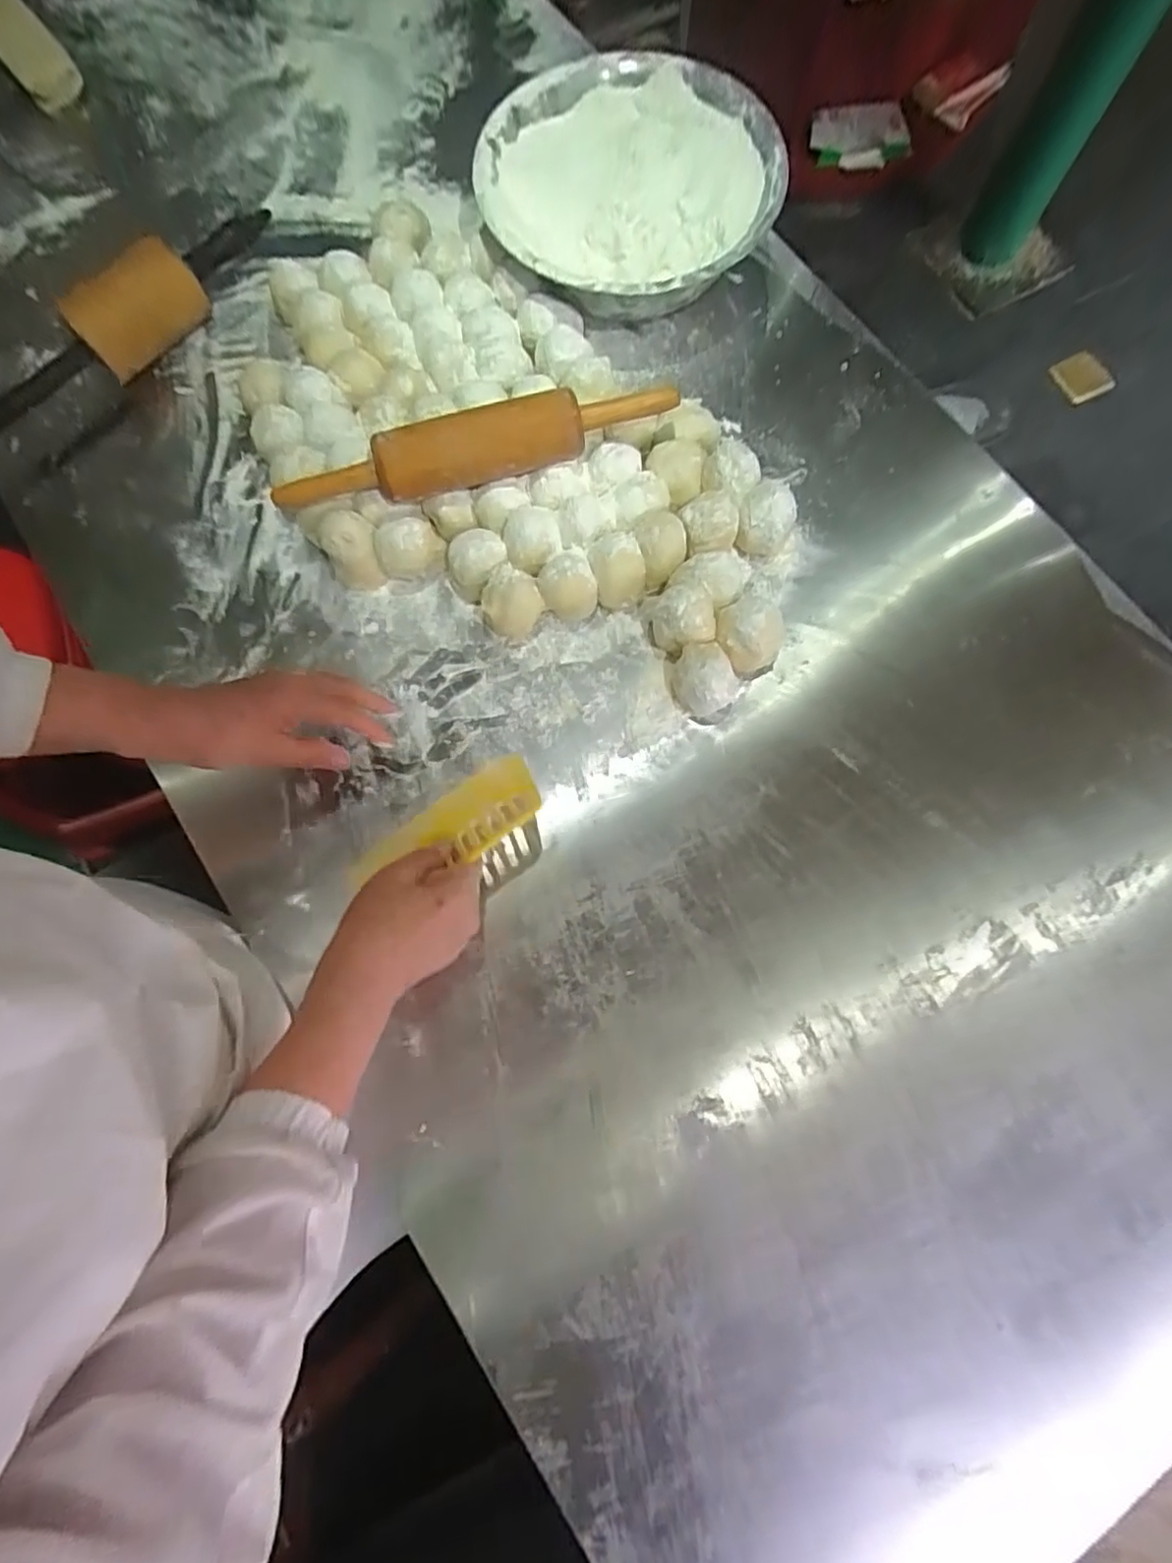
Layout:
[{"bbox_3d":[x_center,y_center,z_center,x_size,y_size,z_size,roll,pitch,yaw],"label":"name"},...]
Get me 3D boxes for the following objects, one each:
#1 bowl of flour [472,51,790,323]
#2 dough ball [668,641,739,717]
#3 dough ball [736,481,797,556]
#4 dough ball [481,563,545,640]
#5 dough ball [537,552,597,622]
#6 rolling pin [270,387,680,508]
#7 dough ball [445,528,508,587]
[{"bbox_3d":[0.042,-0.546,0.613,0.265,0.078,0.244,0,77,0],"label":"bowl of flour"},{"bbox_3d":[0.098,-0.085,0.538,0.049,0.053,0.053,0,77,0],"label":"dough ball"},{"bbox_3d":[0.158,-0.231,0.570,0.046,0.054,0.042,0,77,0],"label":"dough ball"},{"bbox_3d":[-0.066,-0.154,0.558,0.050,0.052,0.046,0,77,0],"label":"dough ball"},{"bbox_3d":[-0.017,-0.169,0.562,0.046,0.058,0.043,0,77,0],"label":"dough ball"},{"bbox_3d":[-0.089,-0.276,0.534,0.338,0.040,0.046,-14,77,-3],"label":"rolling pin"},{"bbox_3d":[-0.094,-0.190,0.571,0.052,0.042,0.051,-20,77,-5],"label":"dough ball"}]

